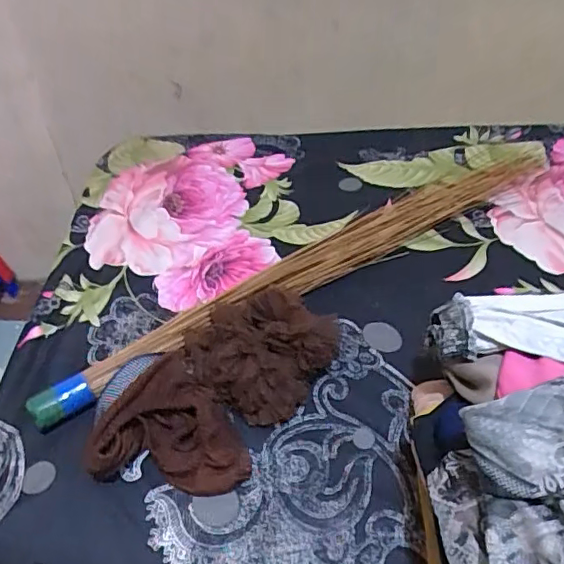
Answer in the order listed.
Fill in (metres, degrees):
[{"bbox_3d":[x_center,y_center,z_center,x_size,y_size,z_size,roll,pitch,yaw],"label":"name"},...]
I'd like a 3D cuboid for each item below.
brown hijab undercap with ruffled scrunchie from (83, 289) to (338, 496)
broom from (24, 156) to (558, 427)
[{"bbox_3d":[-0.069,0.105,0.576,0.160,0.095,0.261,27,52,30],"label":"brown hijab undercap with ruffled scrunchie"},{"bbox_3d":[0.055,-0.026,0.732,0.760,0.044,0.068,-27,46,-21],"label":"broom"}]

